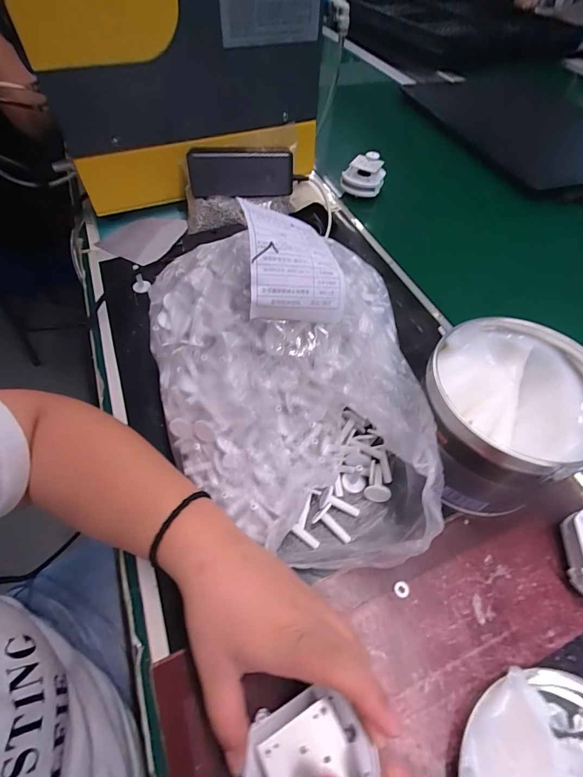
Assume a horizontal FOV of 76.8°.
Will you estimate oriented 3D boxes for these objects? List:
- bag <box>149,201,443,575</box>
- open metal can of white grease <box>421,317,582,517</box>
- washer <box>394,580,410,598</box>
[{"bbox_3d":[-0.012,-0.007,0.289,0.215,0.146,0.257,-3,55,-4],"label":"bag"},{"bbox_3d":[0.162,0.024,0.300,0.123,0.102,0.121,1,55,-1],"label":"open metal can of white grease"},{"bbox_3d":[0.081,0.148,0.271,0.011,0.004,0.011,1,55,-1],"label":"washer"}]

